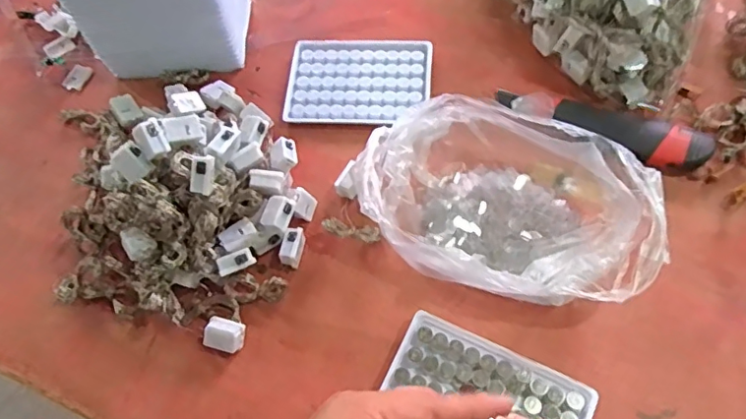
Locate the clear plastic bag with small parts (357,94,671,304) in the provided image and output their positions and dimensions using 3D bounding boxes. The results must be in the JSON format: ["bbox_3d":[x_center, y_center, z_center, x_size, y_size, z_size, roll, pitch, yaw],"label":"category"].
[{"bbox_3d":[0.096,-0.004,0.405,0.211,0.060,0.135,17,66,13],"label":"clear plastic bag with small parts"}]

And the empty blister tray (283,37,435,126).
[{"bbox_3d":[-0.012,-0.118,0.502,0.129,0.014,0.094,3,64,7],"label":"empty blister tray"}]

